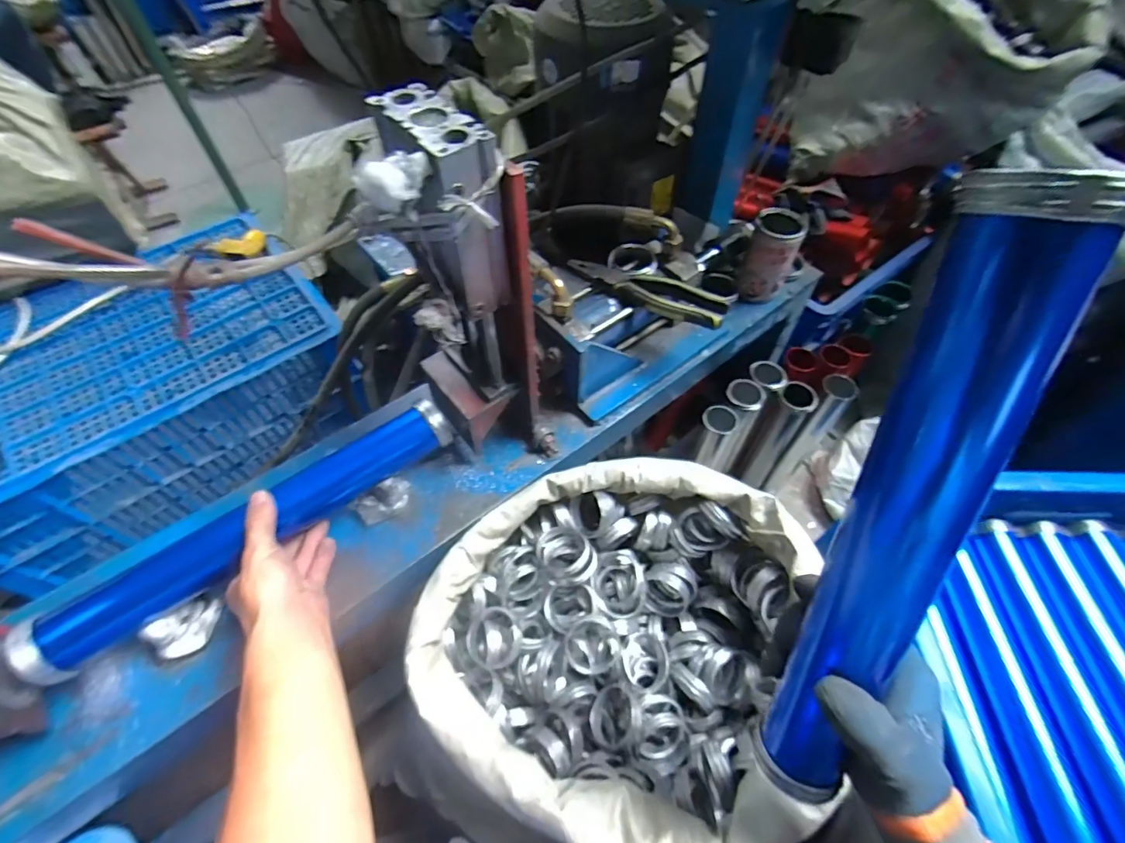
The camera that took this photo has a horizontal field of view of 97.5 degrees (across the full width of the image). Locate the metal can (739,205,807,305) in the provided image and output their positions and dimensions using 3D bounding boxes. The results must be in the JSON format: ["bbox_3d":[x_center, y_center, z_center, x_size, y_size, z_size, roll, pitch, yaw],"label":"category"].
[{"bbox_3d":[0.294,-0.233,0.700,0.064,0.107,0.060,13,57,10],"label":"metal can"}]

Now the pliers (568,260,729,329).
[{"bbox_3d":[0.098,-0.152,0.588,0.189,0.026,0.045,18,57,13],"label":"pliers"}]

